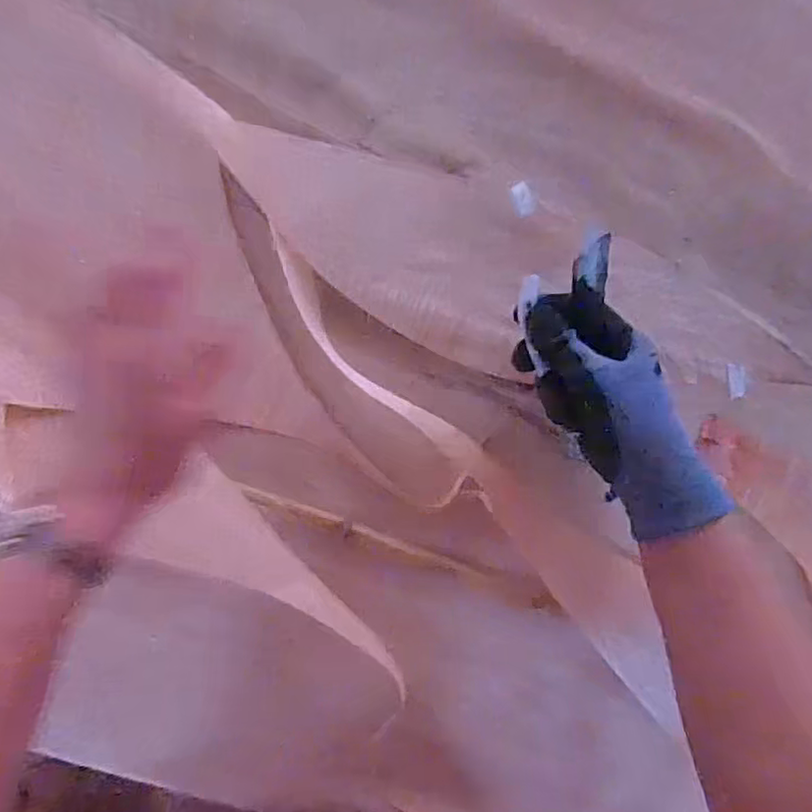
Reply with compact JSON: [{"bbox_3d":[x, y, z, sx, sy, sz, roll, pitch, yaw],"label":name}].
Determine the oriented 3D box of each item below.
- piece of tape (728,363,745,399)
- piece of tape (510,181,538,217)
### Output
[{"bbox_3d":[0.267,-0.020,0.508,0.013,0.004,0.029,-4,95,-3],"label":"piece of tape"},{"bbox_3d":[0.091,-0.158,0.481,0.019,0.004,0.025,-19,93,-8],"label":"piece of tape"}]

